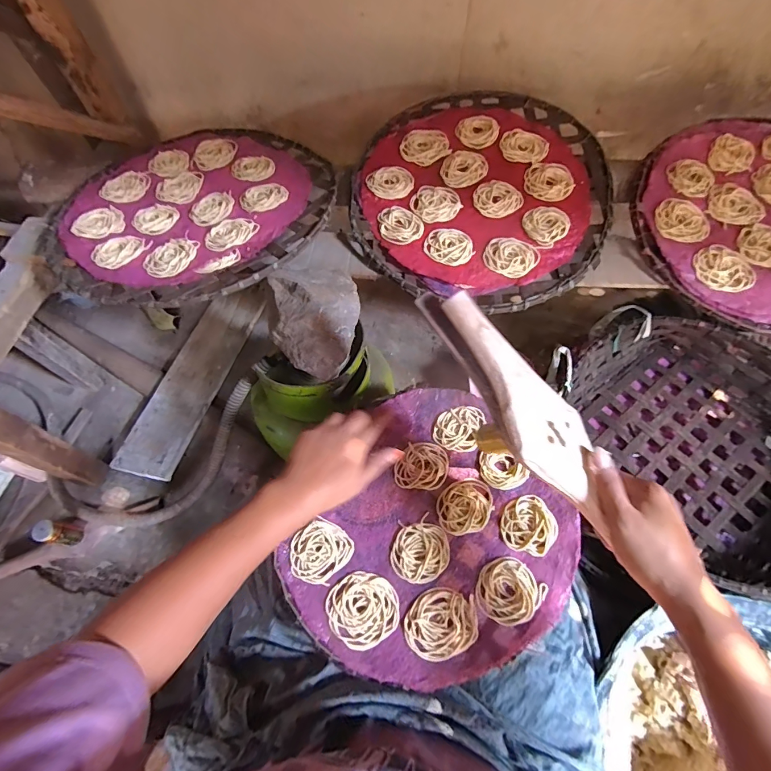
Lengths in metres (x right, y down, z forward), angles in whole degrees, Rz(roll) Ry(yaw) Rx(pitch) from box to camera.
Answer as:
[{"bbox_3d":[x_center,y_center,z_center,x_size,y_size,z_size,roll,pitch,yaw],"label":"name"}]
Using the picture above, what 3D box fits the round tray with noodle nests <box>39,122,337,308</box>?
[{"bbox_3d":[-0.293,-0.280,0.613,0.435,0.032,0.409,-2,60,3],"label":"round tray with noodle nests"}]

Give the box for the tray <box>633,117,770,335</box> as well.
[{"bbox_3d":[0.556,-0.240,0.582,0.355,0.071,0.358,-2,60,3],"label":"tray"}]

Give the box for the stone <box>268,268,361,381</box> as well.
[{"bbox_3d":[-0.090,-0.085,0.541,0.119,0.105,0.127,-2,60,3],"label":"stone"}]

